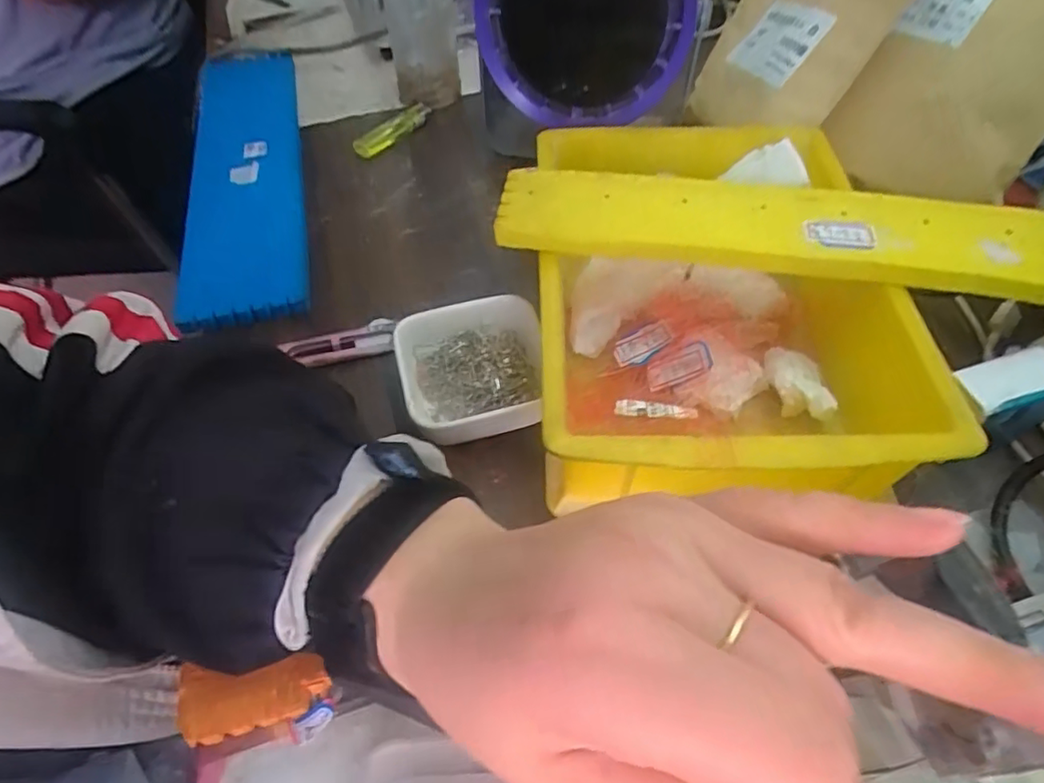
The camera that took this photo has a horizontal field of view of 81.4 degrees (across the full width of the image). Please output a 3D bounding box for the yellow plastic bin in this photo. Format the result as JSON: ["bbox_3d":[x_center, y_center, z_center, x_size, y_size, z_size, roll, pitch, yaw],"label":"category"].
[{"bbox_3d":[0.101,-0.045,0.346,0.180,0.088,0.246,-1,53,1],"label":"yellow plastic bin"}]

